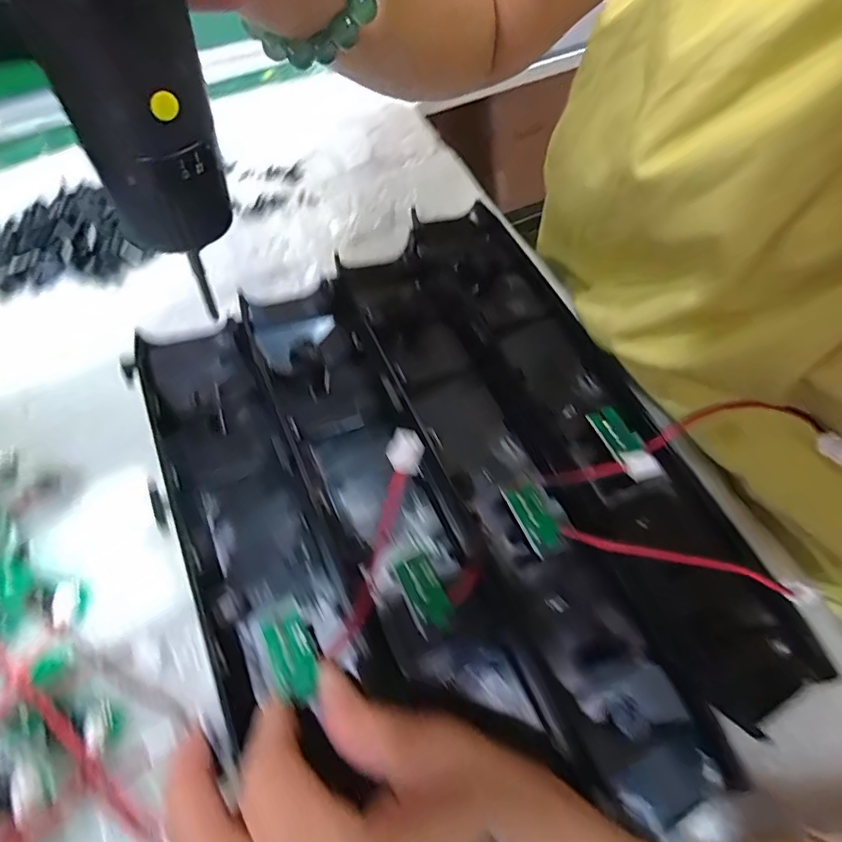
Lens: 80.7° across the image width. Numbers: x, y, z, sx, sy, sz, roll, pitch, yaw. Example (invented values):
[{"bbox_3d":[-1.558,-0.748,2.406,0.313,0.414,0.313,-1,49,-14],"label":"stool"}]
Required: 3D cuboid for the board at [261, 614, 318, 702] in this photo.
[{"bbox_3d":[-0.046,0.085,0.179,0.015,0.008,0.029,-25,66,-12],"label":"board"}]

